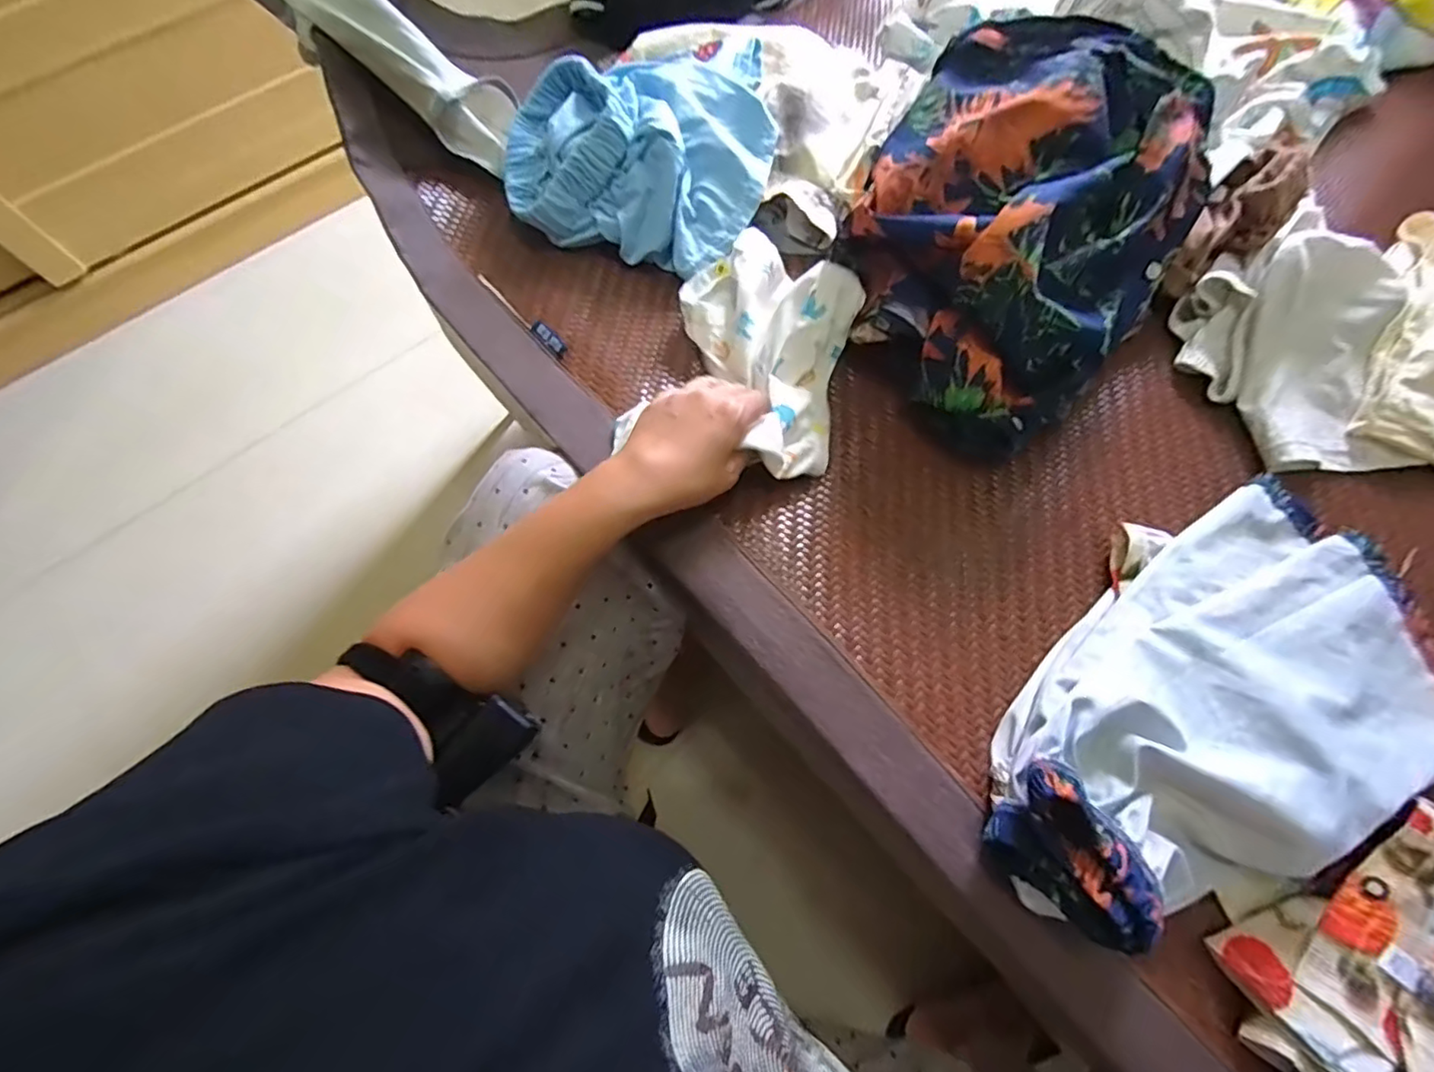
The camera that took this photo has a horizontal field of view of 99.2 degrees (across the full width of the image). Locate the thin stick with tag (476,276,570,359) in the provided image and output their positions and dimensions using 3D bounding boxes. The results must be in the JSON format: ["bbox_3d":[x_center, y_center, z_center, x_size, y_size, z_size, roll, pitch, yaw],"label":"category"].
[{"bbox_3d":[-0.162,-0.185,0.512,0.016,0.007,0.113,-41,74,-15],"label":"thin stick with tag"}]

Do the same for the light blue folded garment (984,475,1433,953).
[{"bbox_3d":[0.318,0.095,0.377,0.364,0.077,0.204,-22,70,-9],"label":"light blue folded garment"}]

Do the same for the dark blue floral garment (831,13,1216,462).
[{"bbox_3d":[0.223,-0.231,0.473,0.229,0.152,0.275,39,73,14],"label":"dark blue floral garment"}]

